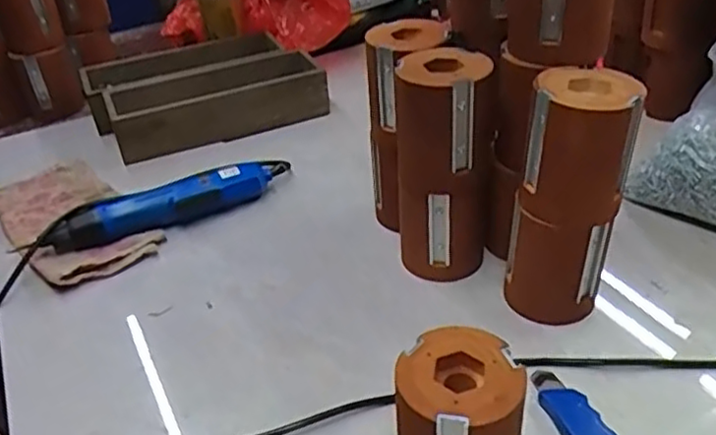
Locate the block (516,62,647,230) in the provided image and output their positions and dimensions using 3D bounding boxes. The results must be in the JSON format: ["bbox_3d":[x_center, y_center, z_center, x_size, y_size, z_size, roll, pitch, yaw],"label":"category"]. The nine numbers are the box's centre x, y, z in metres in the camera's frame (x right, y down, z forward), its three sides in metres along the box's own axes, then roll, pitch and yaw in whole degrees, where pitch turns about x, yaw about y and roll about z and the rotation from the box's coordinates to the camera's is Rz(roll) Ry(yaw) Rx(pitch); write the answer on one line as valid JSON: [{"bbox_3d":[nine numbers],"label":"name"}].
[{"bbox_3d":[0.169,-0.055,0.523,0.078,0.100,0.073,12,39,24],"label":"block"}]

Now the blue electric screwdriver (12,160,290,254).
[{"bbox_3d":[-0.207,-0.015,0.736,0.275,0.047,0.035,-20,38,-21],"label":"blue electric screwdriver"}]

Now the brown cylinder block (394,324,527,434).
[{"bbox_3d":[0.065,0.135,0.441,0.080,0.102,0.079,-1,35,6],"label":"brown cylinder block"}]

